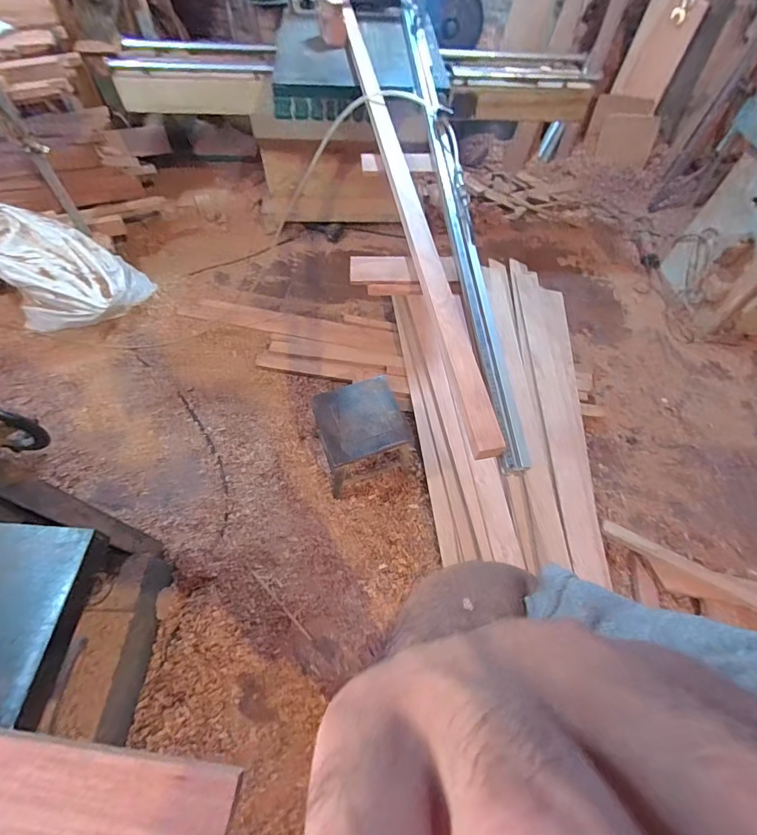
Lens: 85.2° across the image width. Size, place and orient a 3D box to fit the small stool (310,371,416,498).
[{"bbox_3d":[-0.056,0.065,1.506,0.317,0.270,0.314,-17,61,-13],"label":"small stool"}]

